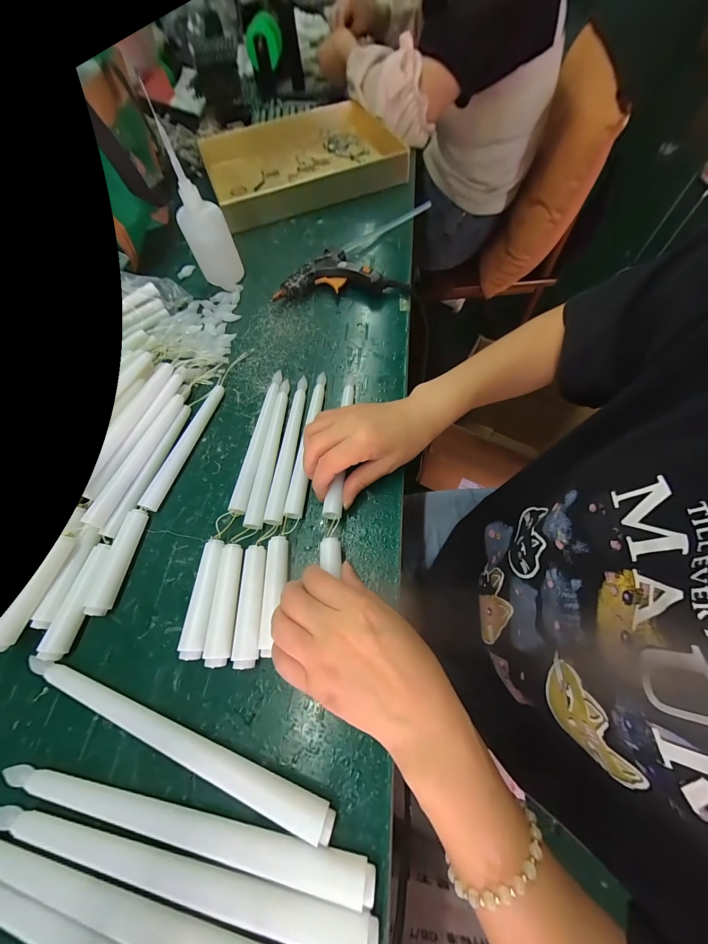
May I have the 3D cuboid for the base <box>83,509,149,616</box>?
[{"bbox_3d":[-0.204,0.075,0.269,0.019,0.015,0.086,2,64,5],"label":"base"}]

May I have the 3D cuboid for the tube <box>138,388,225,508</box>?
[{"bbox_3d":[-0.173,-0.030,0.321,0.014,0.013,0.146,13,66,10],"label":"tube"}]

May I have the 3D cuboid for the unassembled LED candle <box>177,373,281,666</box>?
[{"bbox_3d":[-0.105,0.015,0.291,0.023,0.014,0.272,6,65,7],"label":"unassembled LED candle"}]

